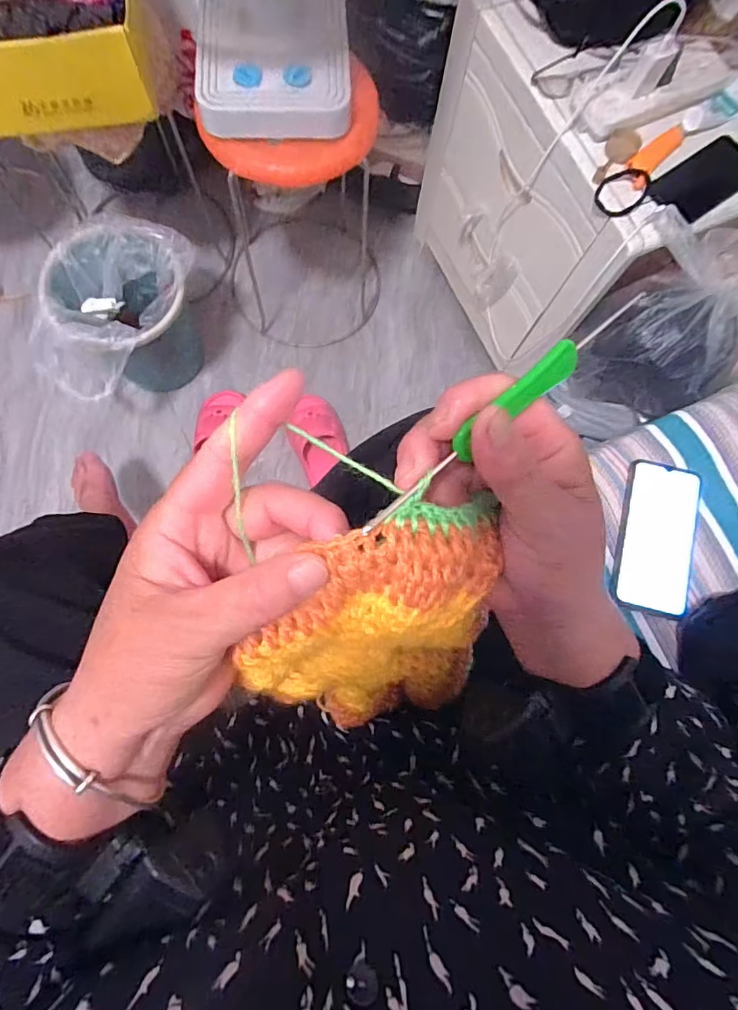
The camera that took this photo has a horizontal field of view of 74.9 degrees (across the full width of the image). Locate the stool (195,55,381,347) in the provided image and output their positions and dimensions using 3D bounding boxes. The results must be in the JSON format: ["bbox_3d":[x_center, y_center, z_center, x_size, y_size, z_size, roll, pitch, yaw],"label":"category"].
[{"bbox_3d":[-0.143,-0.582,0.972,0.343,0.446,0.337,1,78,-3],"label":"stool"}]

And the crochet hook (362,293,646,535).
[{"bbox_3d":[0.053,-0.038,0.181,0.146,0.004,0.015,-38,127,-13],"label":"crochet hook"}]

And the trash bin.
[{"bbox_3d":[-0.464,-0.350,0.961,0.243,0.274,0.266,6,78,-2],"label":"trash bin"}]

